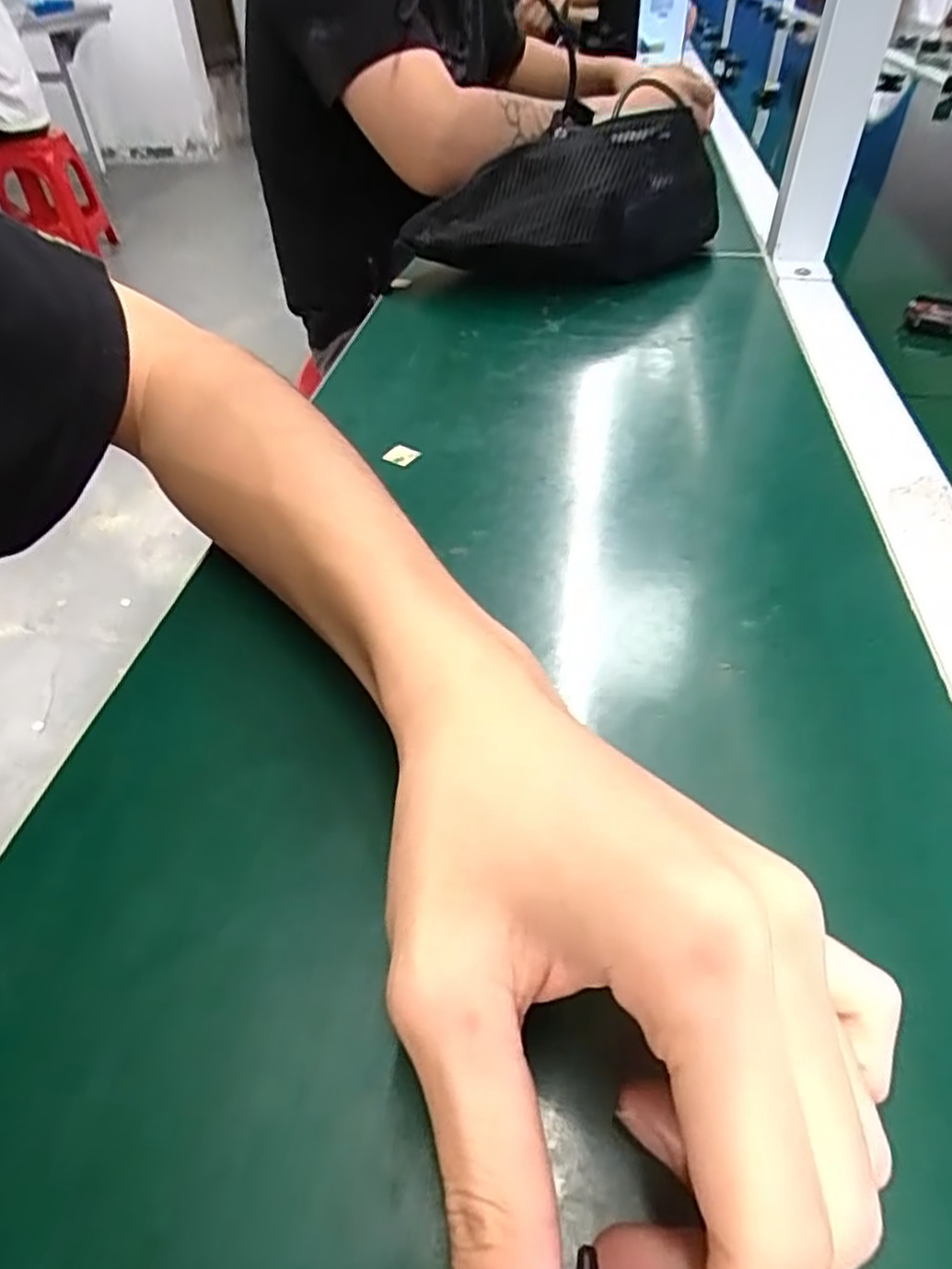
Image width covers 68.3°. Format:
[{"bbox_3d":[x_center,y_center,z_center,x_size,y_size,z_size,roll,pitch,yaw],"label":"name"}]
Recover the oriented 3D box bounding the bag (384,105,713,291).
[{"bbox_3d":[0.062,-0.319,0.533,0.254,0.091,0.121,-17,45,-13],"label":"bag"}]

